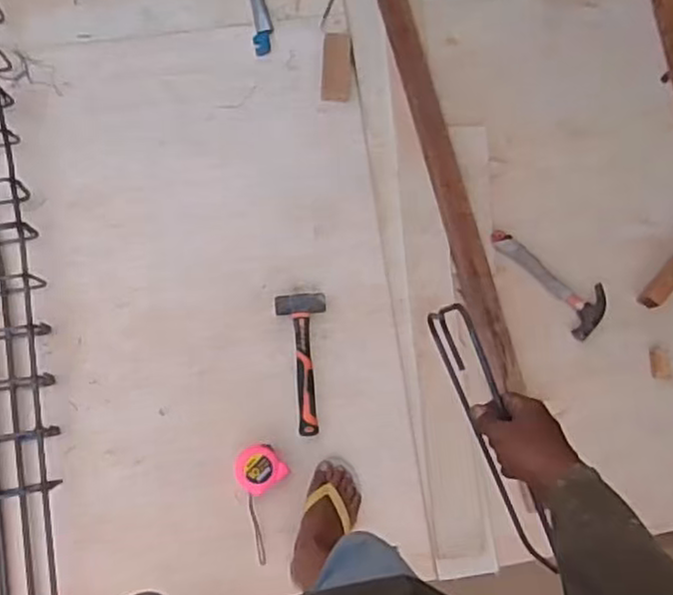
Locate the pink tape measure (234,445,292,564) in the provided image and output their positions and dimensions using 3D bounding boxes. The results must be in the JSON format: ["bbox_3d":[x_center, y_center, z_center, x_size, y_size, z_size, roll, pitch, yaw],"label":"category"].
[{"bbox_3d":[-0.132,0.398,1.364,0.102,0.033,0.218,-17,81,-4],"label":"pink tape measure"}]

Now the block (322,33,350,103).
[{"bbox_3d":[-0.001,-0.519,1.566,0.062,0.010,0.169,3,80,-1],"label":"block"}]

